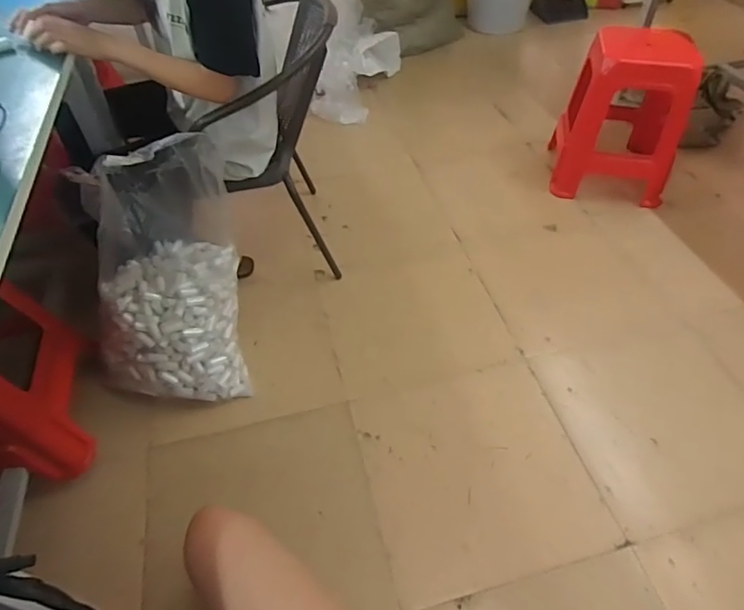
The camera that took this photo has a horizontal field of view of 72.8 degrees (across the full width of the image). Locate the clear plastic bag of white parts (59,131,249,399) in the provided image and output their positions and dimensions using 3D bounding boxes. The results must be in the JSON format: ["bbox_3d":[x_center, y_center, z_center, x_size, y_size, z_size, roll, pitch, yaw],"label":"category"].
[{"bbox_3d":[-0.482,-0.075,1.200,0.317,0.547,0.397,-5,49,-2],"label":"clear plastic bag of white parts"}]

